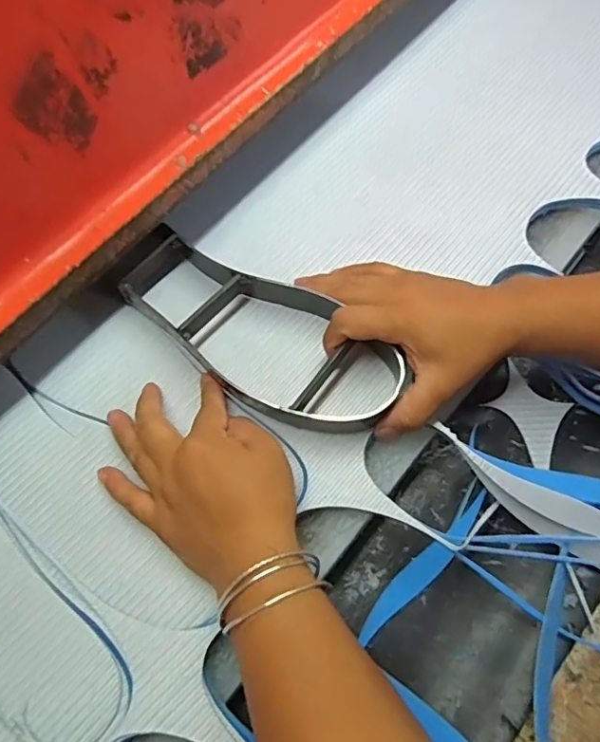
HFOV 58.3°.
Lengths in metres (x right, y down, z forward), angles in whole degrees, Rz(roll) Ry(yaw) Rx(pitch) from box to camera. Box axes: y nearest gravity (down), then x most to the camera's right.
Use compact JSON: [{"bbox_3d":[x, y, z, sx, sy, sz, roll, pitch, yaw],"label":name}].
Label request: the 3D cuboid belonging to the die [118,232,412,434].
[{"bbox_3d":[-0.028,-0.029,0.401,0.218,0.035,0.098,34,72,16],"label":"die"}]

